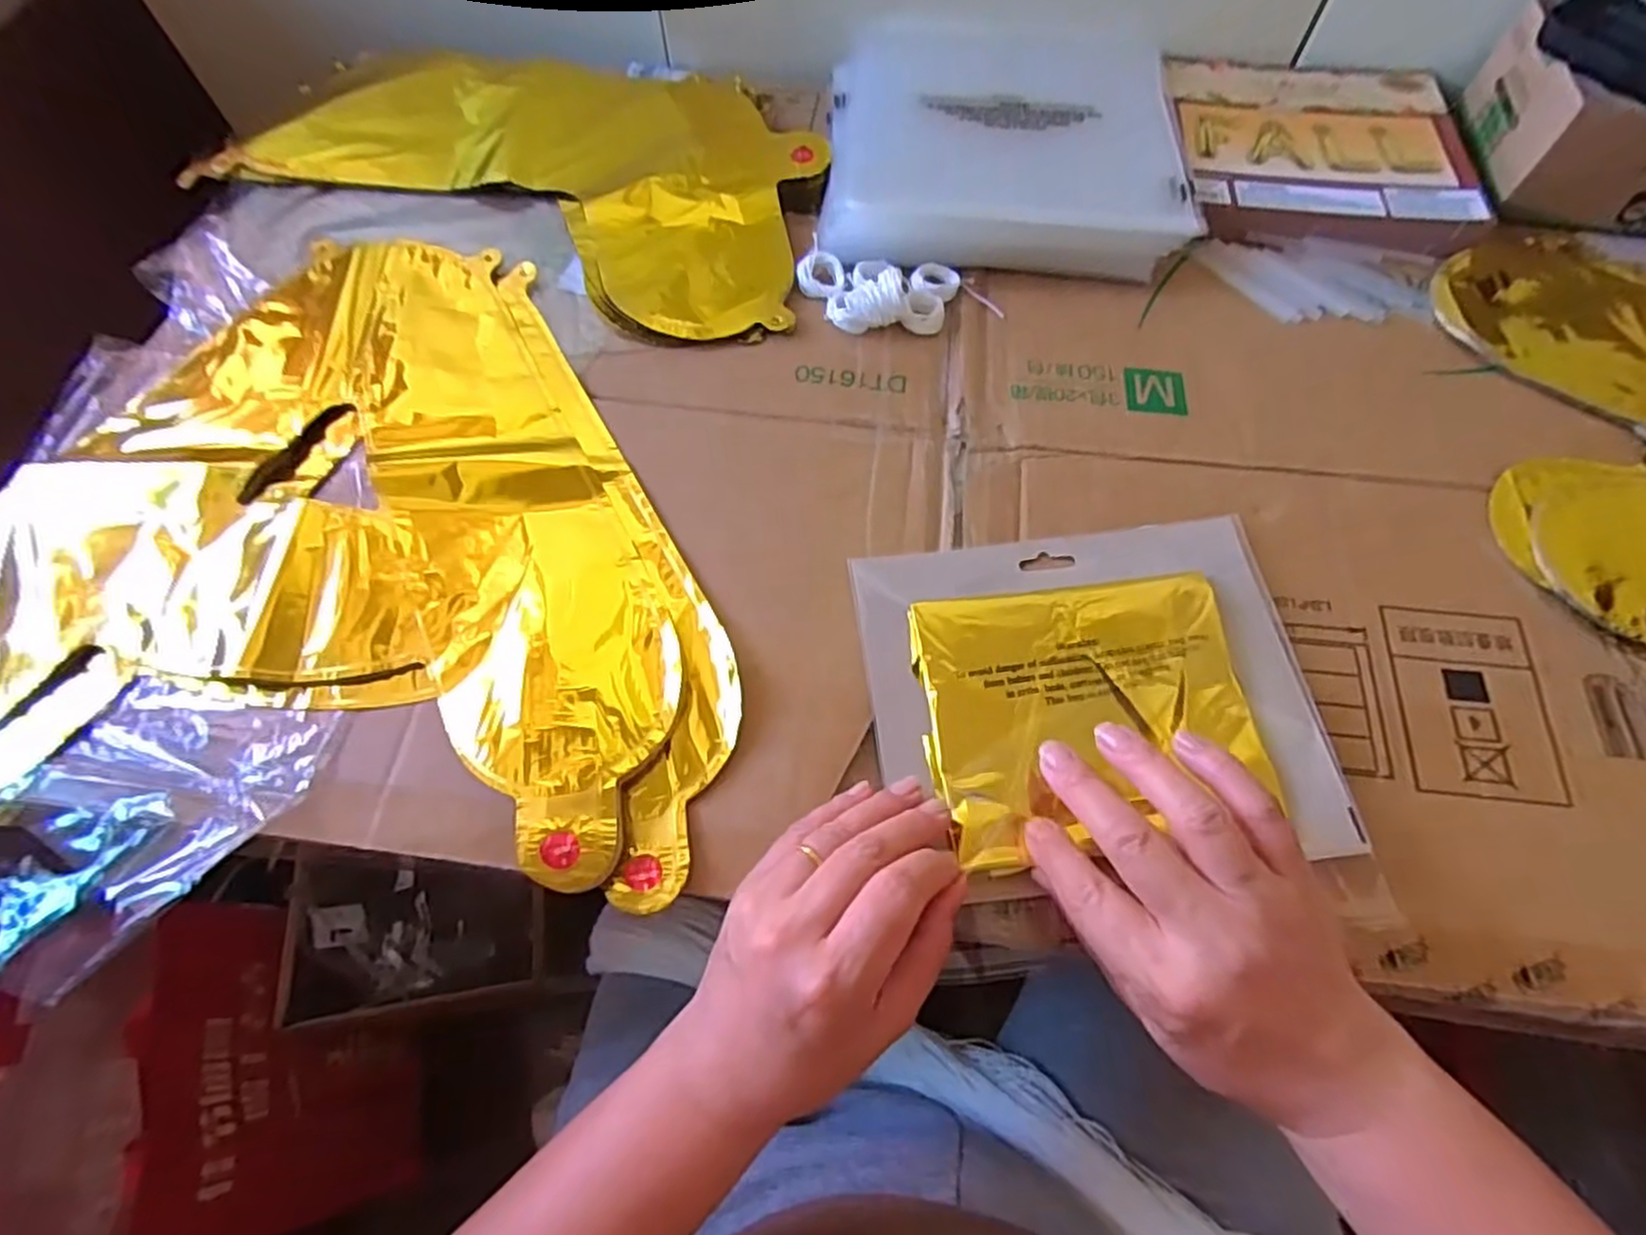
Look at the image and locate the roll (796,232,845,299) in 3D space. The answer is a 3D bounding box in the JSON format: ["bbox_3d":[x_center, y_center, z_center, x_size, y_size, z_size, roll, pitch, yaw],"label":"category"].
[{"bbox_3d":[-0.002,-0.211,0.454,0.027,0.010,0.038,-4,65,-1],"label":"roll"}]

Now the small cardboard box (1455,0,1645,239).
[{"bbox_3d":[0.518,-0.307,0.466,0.192,0.069,0.139,12,66,6],"label":"small cardboard box"}]

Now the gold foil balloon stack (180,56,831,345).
[{"bbox_3d":[-0.191,-0.306,0.499,0.404,0.012,0.221,19,67,9],"label":"gold foil balloon stack"}]

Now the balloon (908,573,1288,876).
[{"bbox_3d":[0.118,0.042,0.340,0.143,0.010,0.120,-5,65,-2],"label":"balloon"}]

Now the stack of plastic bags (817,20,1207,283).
[{"bbox_3d":[0.121,-0.331,0.514,0.228,0.025,0.245,3,65,2],"label":"stack of plastic bags"}]

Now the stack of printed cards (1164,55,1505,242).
[{"bbox_3d":[0.337,-0.326,0.516,0.194,0.015,0.191,7,65,4],"label":"stack of printed cards"}]

